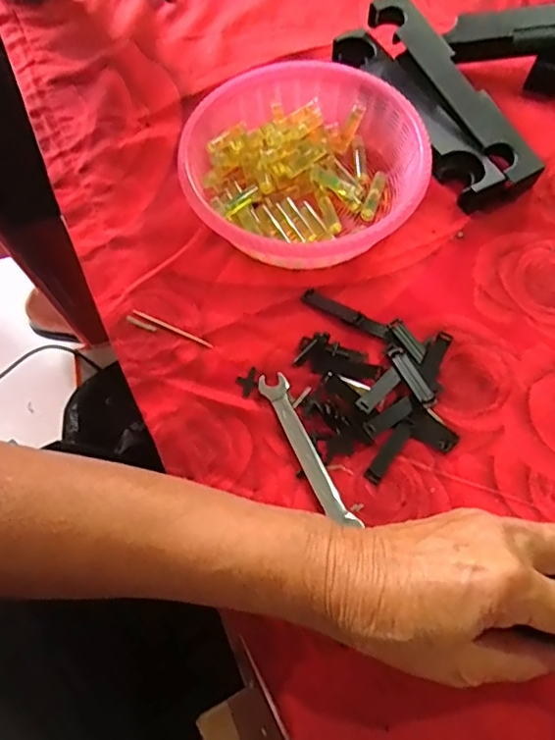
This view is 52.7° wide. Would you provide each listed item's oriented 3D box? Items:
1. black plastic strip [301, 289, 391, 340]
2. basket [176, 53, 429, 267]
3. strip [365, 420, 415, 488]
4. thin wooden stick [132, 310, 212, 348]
[{"bbox_3d":[0.047,-0.039,0.385,0.065,0.004,0.011,28,70,13],"label":"black plastic strip"},{"bbox_3d":[0.020,-0.142,0.409,0.164,0.051,0.164,-26,68,-10],"label":"basket"},{"bbox_3d":[0.069,0.050,0.343,0.010,0.004,0.043,34,71,16],"label":"strip"},{"bbox_3d":[-0.071,-0.028,0.380,0.061,0.004,0.004,23,69,12],"label":"thin wooden stick"}]

